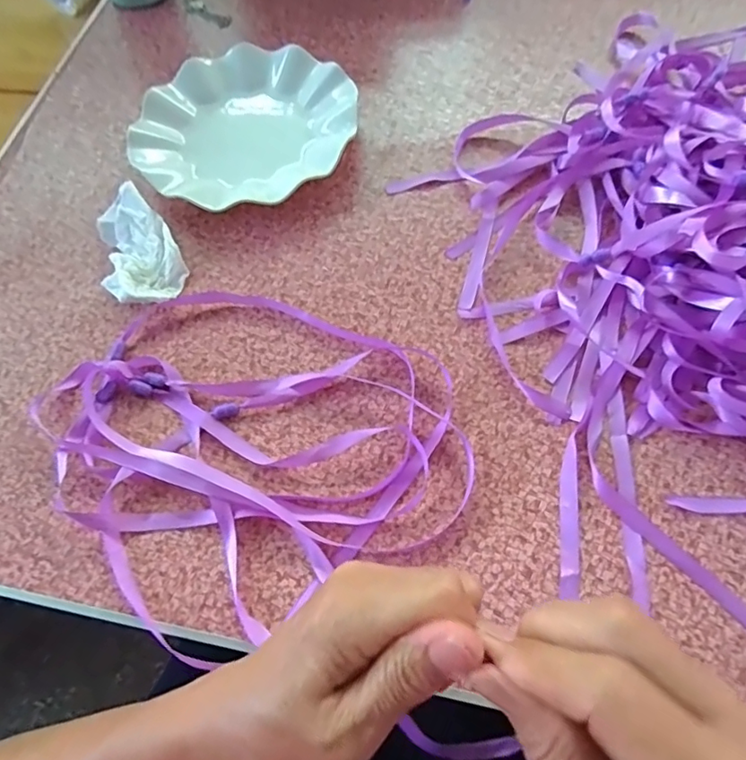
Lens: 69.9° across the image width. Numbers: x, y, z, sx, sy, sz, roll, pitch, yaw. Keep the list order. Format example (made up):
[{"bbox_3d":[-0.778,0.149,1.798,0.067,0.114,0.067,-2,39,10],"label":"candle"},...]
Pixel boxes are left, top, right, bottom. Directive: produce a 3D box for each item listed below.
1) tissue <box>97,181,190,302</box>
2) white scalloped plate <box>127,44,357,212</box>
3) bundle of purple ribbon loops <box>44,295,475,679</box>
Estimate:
[{"bbox_3d":[-0.182,-0.100,0.408,0.057,0.027,0.095,-26,66,-8],"label":"tissue"},{"bbox_3d":[-0.109,-0.214,0.461,0.184,0.028,0.184,-1,65,3],"label":"white scalloped plate"},{"bbox_3d":[-0.078,0.031,0.340,0.252,0.016,0.225,41,74,19],"label":"bundle of purple ribbon loops"}]

